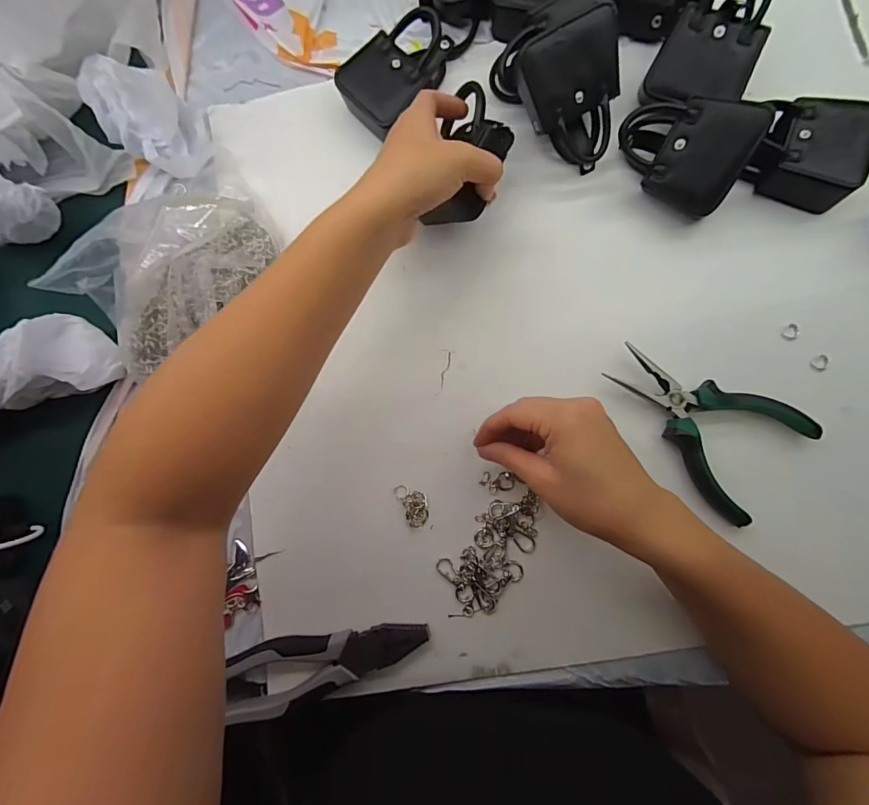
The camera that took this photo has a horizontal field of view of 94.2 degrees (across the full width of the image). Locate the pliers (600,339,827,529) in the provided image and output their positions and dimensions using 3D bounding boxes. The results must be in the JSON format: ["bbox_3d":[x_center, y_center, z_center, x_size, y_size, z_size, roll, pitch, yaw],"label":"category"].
[{"bbox_3d":[0.209,0.012,0.320,0.147,0.027,0.094,41,89,8],"label":"pliers"}]

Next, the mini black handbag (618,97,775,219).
[{"bbox_3d":[0.201,-0.206,0.326,0.097,0.043,0.079,38,128,16],"label":"mini black handbag"}]

